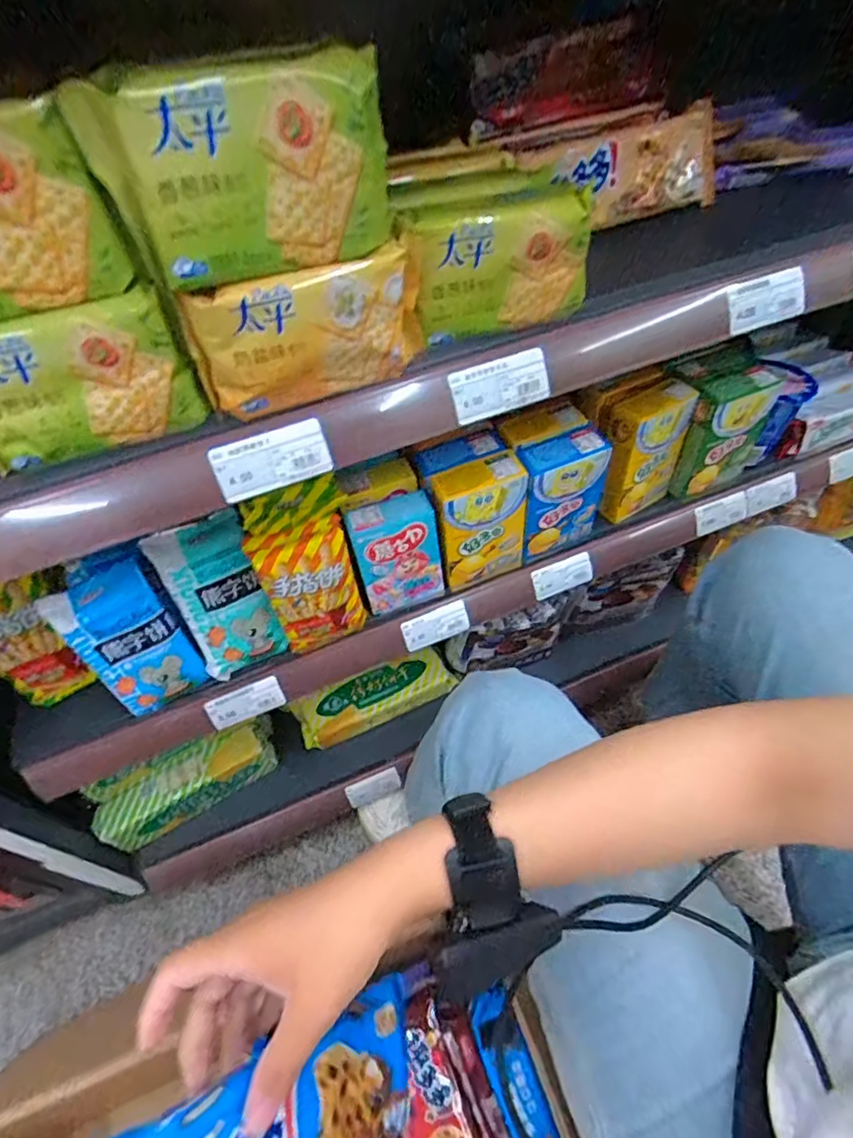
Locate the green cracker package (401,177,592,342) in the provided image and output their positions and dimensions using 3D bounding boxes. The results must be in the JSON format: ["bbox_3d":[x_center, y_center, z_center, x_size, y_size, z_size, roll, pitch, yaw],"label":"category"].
[{"bbox_3d":[0.050,-0.220,0.405,0.122,0.080,0.043,-12,53,-4],"label":"green cracker package"}]

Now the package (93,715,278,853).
[{"bbox_3d":[-0.322,0.296,0.785,0.236,0.081,0.055,-29,56,-16],"label":"package"}]

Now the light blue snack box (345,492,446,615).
[{"bbox_3d":[-0.033,-0.020,0.610,0.087,0.128,0.053,-18,53,-9],"label":"light blue snack box"}]

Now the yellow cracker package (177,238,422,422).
[{"bbox_3d":[-0.071,-0.154,0.367,0.153,0.083,0.025,-24,55,-13],"label":"yellow cracker package"}]

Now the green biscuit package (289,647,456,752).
[{"bbox_3d":[-0.079,0.191,0.862,0.238,0.040,0.074,-22,54,-12],"label":"green biscuit package"}]

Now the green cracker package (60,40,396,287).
[{"bbox_3d":[-0.091,-0.212,0.301,0.150,0.091,0.034,-18,54,-9],"label":"green cracker package"}]

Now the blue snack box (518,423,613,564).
[{"bbox_3d":[0.145,-0.083,0.628,0.095,0.142,0.049,-22,54,-12],"label":"blue snack box"}]

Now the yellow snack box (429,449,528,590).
[{"bbox_3d":[0.058,-0.050,0.613,0.091,0.145,0.043,-20,54,-10],"label":"yellow snack box"}]

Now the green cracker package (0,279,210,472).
[{"bbox_3d":[-0.219,-0.111,0.346,0.142,0.084,0.022,-17,53,-8],"label":"green cracker package"}]

